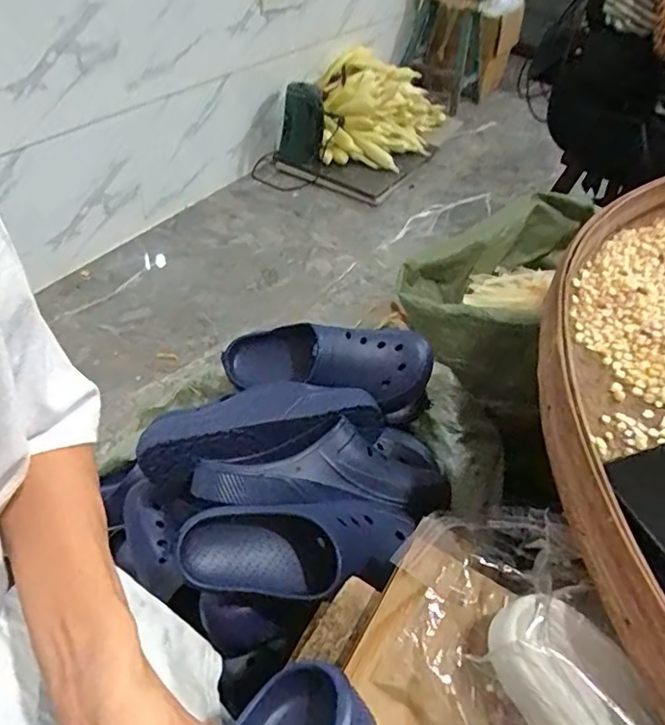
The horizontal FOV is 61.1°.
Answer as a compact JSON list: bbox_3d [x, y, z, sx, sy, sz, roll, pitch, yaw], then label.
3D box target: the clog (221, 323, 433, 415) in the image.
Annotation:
[{"bbox_3d":[-0.011,0.001,0.779,0.287,0.092,0.102,11,44,2],"label":"clog"}]

